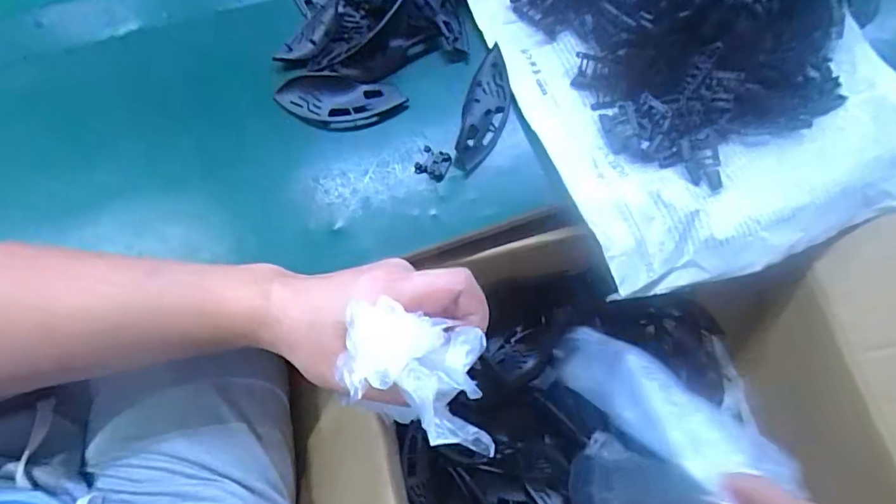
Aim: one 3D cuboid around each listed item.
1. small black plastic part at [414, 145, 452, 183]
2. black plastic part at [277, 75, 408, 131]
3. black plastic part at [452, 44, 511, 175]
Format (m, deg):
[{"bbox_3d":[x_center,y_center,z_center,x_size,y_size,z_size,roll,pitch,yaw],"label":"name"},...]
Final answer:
[{"bbox_3d":[-0.011,-0.069,0.387,0.025,0.009,0.025,23,72,6],"label":"small black plastic part"},{"bbox_3d":[-0.083,-0.118,0.393,0.097,0.027,0.035,0,71,-1],"label":"black plastic part"},{"bbox_3d":[0.030,-0.110,0.397,0.035,0.009,0.104,22,78,-13],"label":"black plastic part"}]

